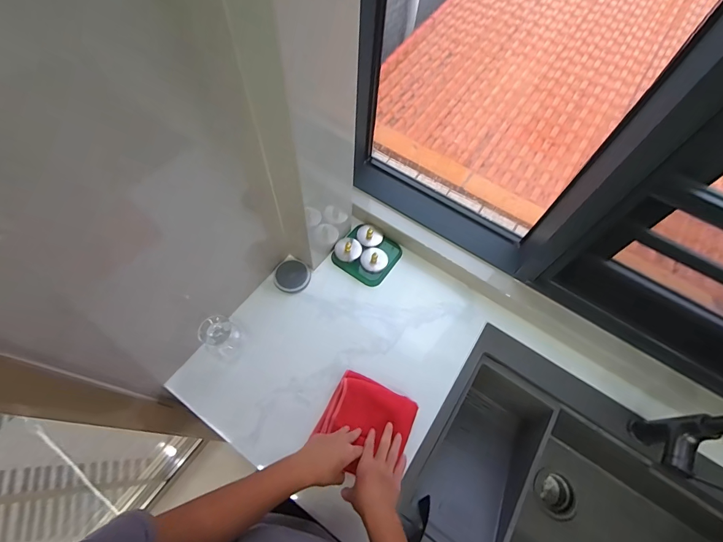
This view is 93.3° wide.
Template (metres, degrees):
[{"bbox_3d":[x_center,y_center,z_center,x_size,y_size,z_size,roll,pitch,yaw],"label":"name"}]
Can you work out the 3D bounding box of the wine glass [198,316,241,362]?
[{"bbox_3d":[-0.283,0.137,0.702,0.055,0.116,0.067,40,66,17],"label":"wine glass"}]

